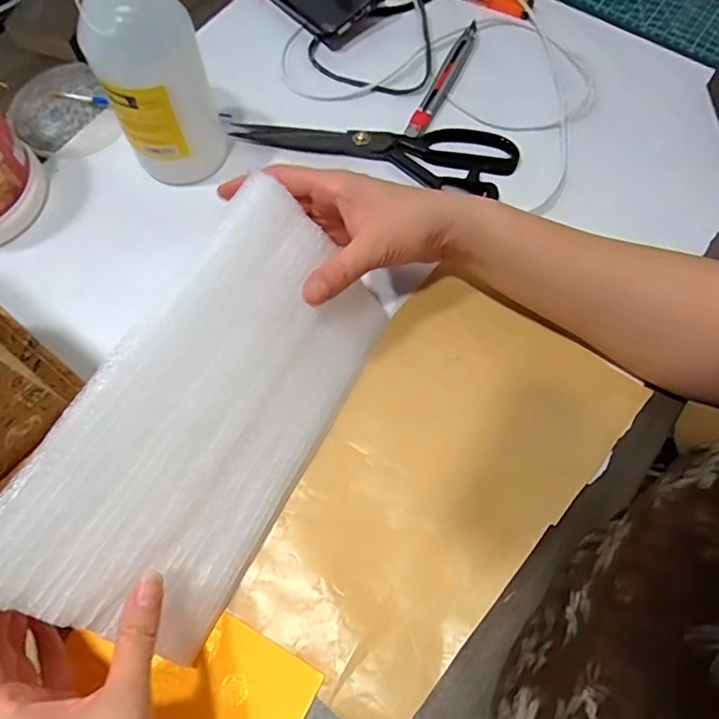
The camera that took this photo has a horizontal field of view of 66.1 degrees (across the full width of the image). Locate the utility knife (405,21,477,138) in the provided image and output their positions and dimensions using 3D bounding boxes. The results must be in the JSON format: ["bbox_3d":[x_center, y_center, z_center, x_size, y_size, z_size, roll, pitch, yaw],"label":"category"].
[{"bbox_3d":[0.080,-0.263,0.511,0.017,0.010,0.145,25,70,8],"label":"utility knife"}]

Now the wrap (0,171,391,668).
[{"bbox_3d":[-0.080,0.034,0.332,0.012,0.148,0.259,8,59,46],"label":"wrap"}]

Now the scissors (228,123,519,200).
[{"bbox_3d":[0.017,-0.193,0.486,0.236,0.013,0.070,14,69,4],"label":"scissors"}]

